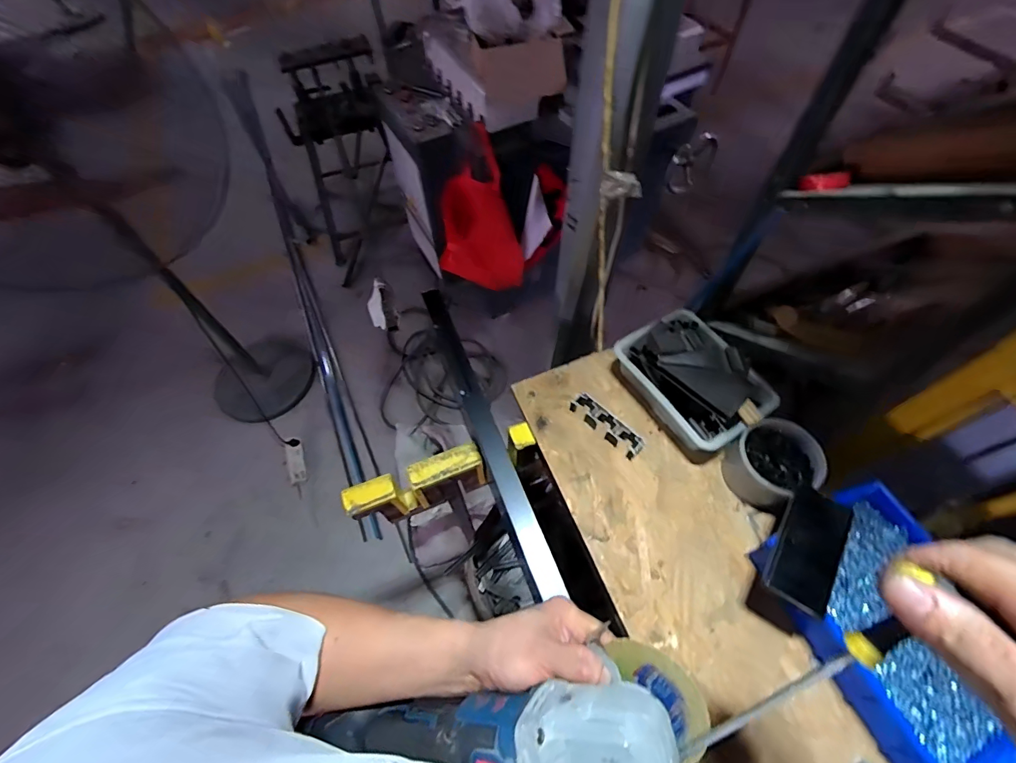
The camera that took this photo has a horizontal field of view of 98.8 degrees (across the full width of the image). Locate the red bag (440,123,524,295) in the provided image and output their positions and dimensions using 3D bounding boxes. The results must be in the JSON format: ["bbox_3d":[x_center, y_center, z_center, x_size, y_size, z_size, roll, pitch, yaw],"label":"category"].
[{"bbox_3d":[-0.085,-0.458,1.361,0.166,0.450,0.260,33,65,18],"label":"red bag"}]

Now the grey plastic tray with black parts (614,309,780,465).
[{"bbox_3d":[0.322,-0.008,0.749,0.169,0.116,0.235,-25,63,-13],"label":"grey plastic tray with black parts"}]

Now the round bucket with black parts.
[{"bbox_3d":[0.408,0.123,0.674,0.116,0.086,0.112,0,60,0],"label":"round bucket with black parts"}]

